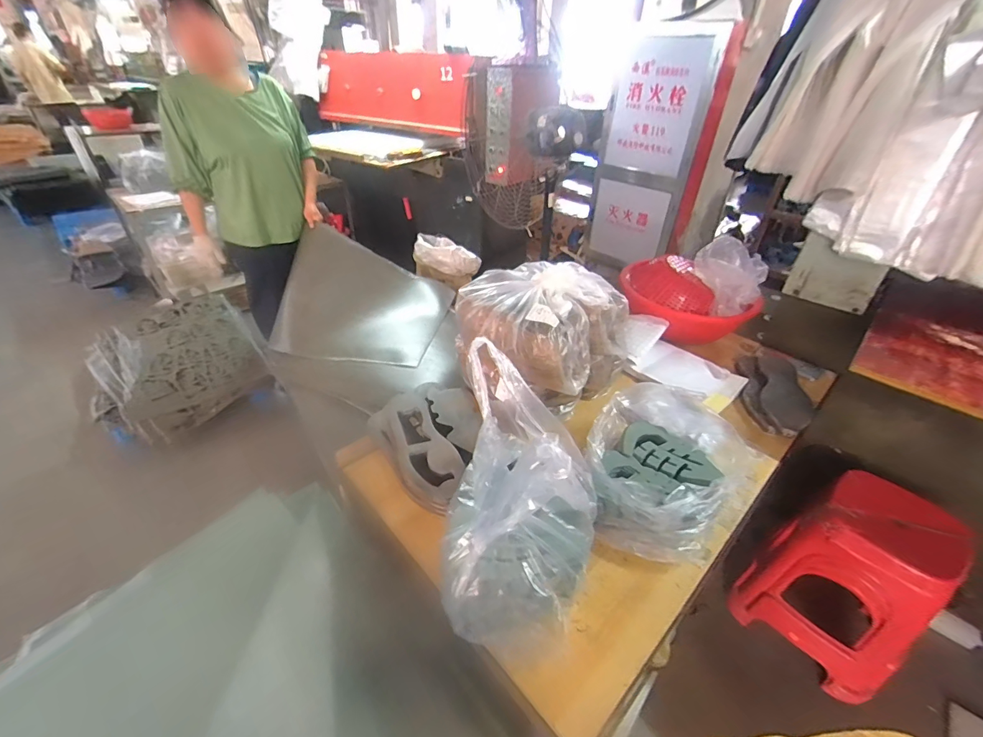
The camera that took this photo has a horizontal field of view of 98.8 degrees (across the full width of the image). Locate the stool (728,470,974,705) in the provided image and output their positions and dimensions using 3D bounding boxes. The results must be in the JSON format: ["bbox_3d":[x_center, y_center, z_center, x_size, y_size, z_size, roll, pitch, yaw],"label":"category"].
[{"bbox_3d":[0.980,0.575,1.167,0.319,0.472,0.343,-27,46,-34],"label":"stool"}]

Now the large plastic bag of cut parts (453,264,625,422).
[{"bbox_3d":[0.130,-0.103,1.045,0.332,0.254,0.375,29,44,31],"label":"large plastic bag of cut parts"}]

